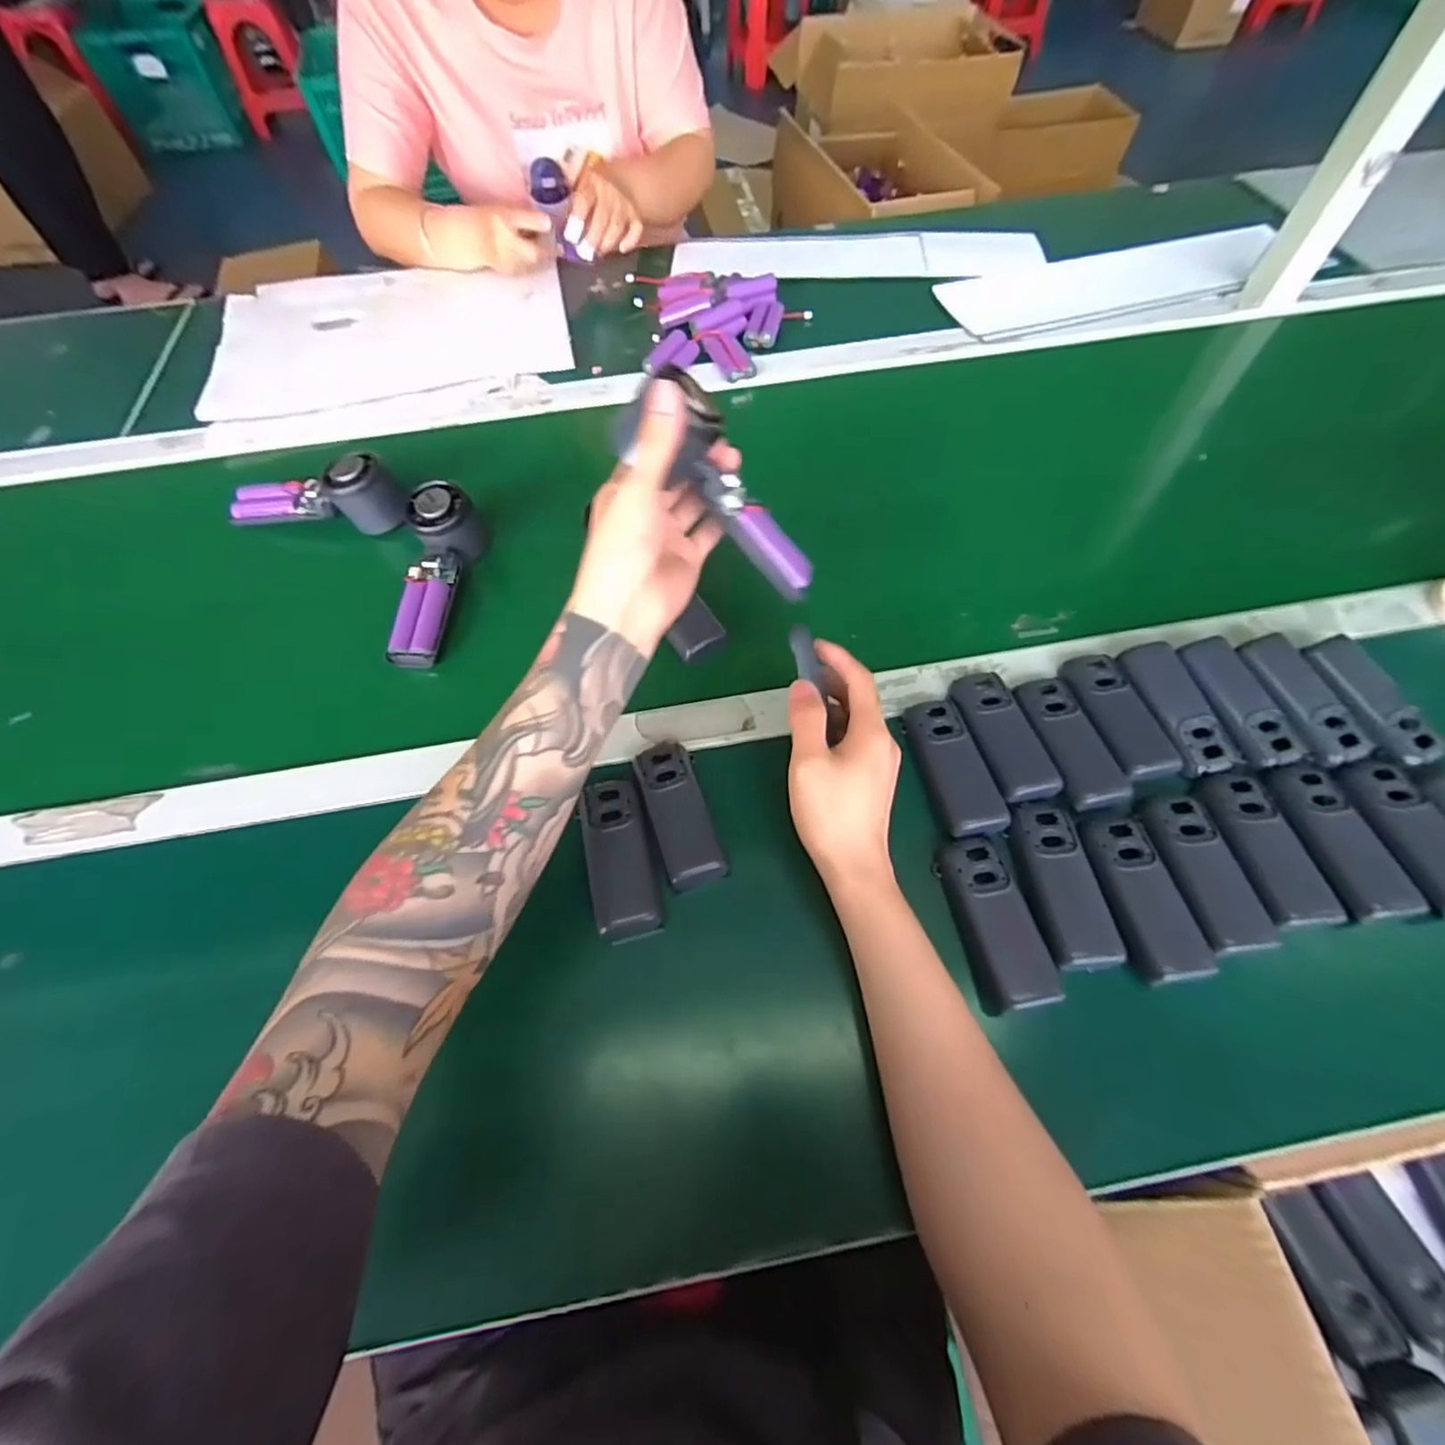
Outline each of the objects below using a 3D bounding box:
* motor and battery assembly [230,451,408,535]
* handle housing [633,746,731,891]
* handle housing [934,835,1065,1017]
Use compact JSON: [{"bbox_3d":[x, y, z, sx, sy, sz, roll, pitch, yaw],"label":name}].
[{"bbox_3d":[-0.379,-0.207,0.582,0.169,0.055,0.045,-2,61,1],"label":"motor and battery assembly"},{"bbox_3d":[-0.030,0.064,0.434,0.038,0.015,0.103,-18,62,-8],"label":"handle housing"},{"bbox_3d":[0.170,0.125,0.397,0.040,0.021,0.103,-11,61,-4],"label":"handle housing"}]

